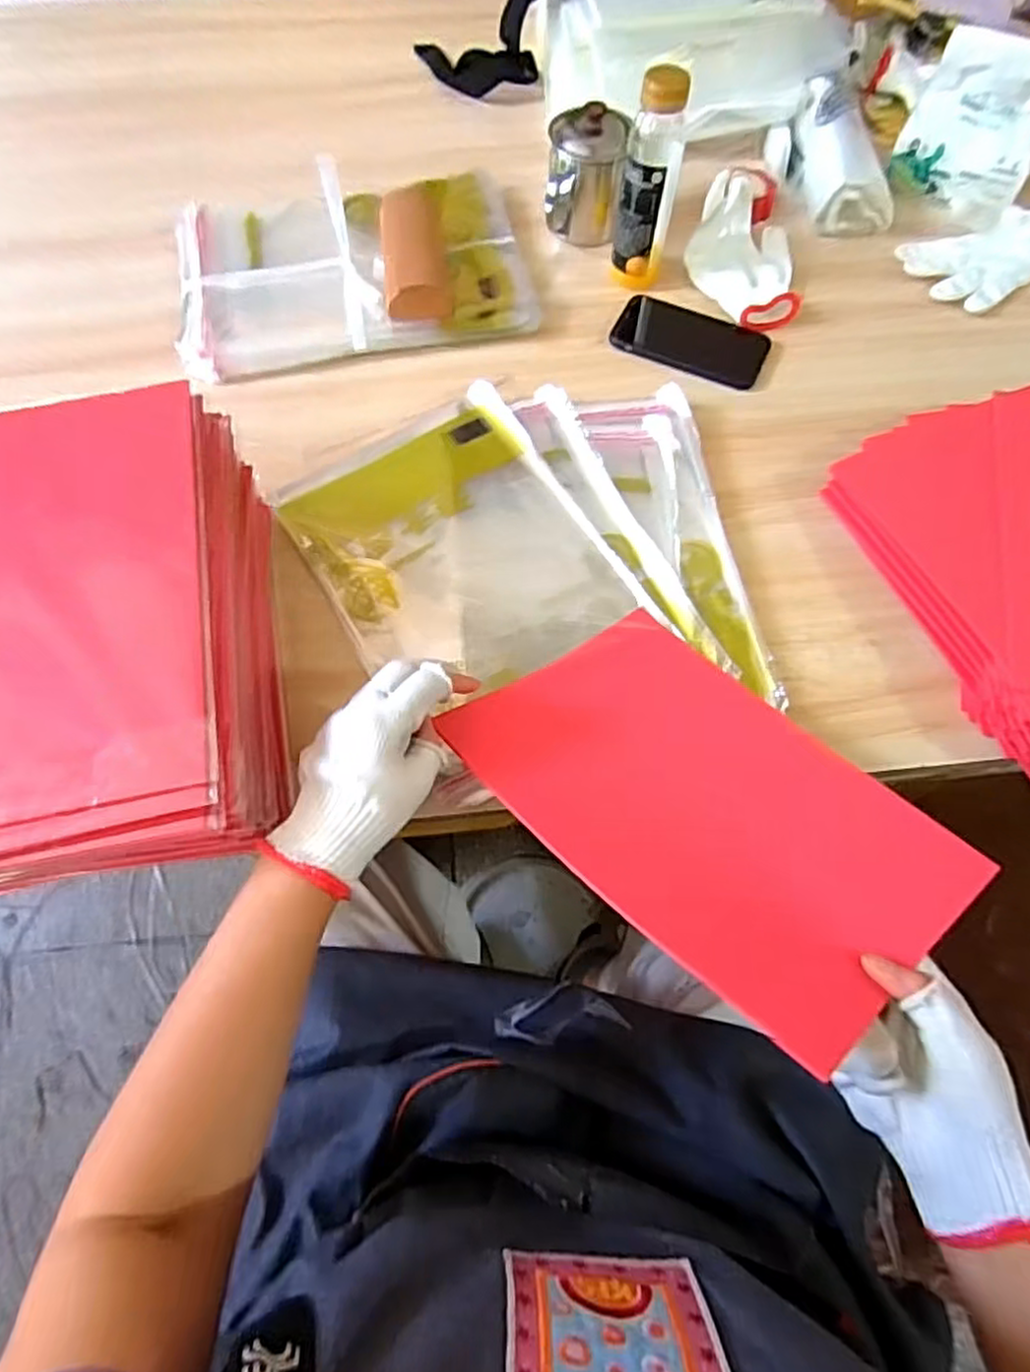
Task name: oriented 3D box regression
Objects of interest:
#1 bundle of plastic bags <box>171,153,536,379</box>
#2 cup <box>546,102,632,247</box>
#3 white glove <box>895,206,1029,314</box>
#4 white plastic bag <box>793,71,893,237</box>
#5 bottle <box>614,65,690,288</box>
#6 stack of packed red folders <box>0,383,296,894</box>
[{"bbox_3d":[-0.167,-0.437,0.723,0.351,0.033,0.239,-13,69,-5],"label":"bundle of plastic bags"},{"bbox_3d":[0.071,-0.528,0.731,0.075,0.091,0.077,5,66,1],"label":"cup"},{"bbox_3d":[0.517,-0.471,0.749,0.196,0.029,0.112,-28,70,-13],"label":"white glove"},{"bbox_3d":[0.352,-0.594,0.778,0.077,0.050,0.190,-8,79,-5],"label":"white plastic bag"},{"bbox_3d":[0.126,-0.472,0.664,0.051,0.170,0.055,14,67,5],"label":"bottle"},{"bbox_3d":[-0.289,-0.026,0.474,0.220,0.143,0.296,-10,67,-5],"label":"stack of packed red folders"}]

